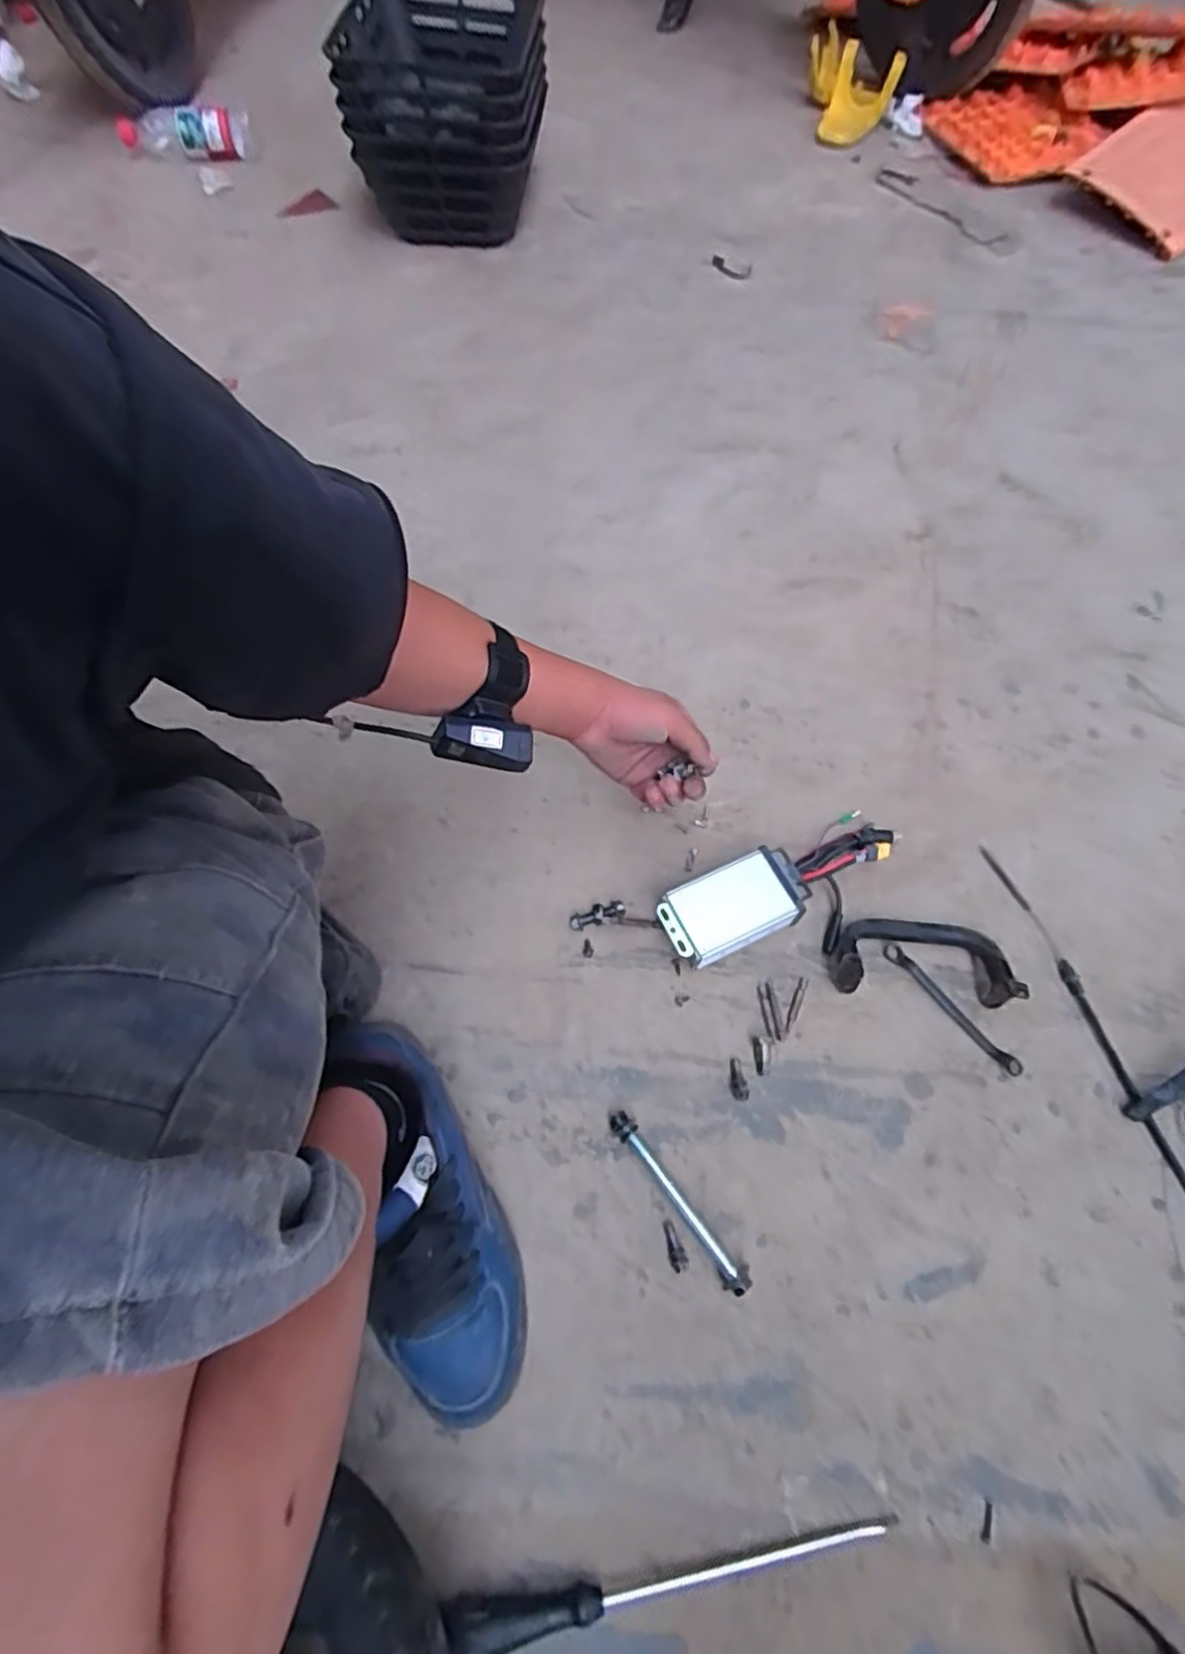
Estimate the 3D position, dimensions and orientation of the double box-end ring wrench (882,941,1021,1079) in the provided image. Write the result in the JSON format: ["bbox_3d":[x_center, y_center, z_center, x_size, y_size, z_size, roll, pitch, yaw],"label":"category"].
[{"bbox_3d":[0.309,0.155,0.620,0.017,0.004,0.138,-38,69,-17],"label":"double box-end ring wrench"}]

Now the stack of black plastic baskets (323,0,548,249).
[{"bbox_3d":[-0.205,-1.032,1.067,0.259,0.219,0.277,3,63,2],"label":"stack of black plastic baskets"}]

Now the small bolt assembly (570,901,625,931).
[{"bbox_3d":[0.005,0.080,0.649,0.051,0.012,0.017,-18,65,-8],"label":"small bolt assembly"}]

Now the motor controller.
[{"bbox_3d":[0.175,0.062,0.647,0.235,0.038,0.098,-15,64,-7],"label":"motor controller"}]

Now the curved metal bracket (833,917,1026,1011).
[{"bbox_3d":[0.286,0.111,0.623,0.148,0.040,0.066,5,64,3],"label":"curved metal bracket"}]

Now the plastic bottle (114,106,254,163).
[{"bbox_3d":[-0.664,-1.129,1.171,0.216,0.054,0.058,2,63,1],"label":"plastic bottle"}]

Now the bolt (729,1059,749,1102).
[{"bbox_3d":[0.119,0.208,0.594,0.015,0.007,0.033,-10,64,-5],"label":"bolt"}]

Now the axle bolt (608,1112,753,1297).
[{"bbox_3d":[0.064,0.283,0.549,0.019,0.017,0.150,-34,68,-16],"label":"axle bolt"}]

